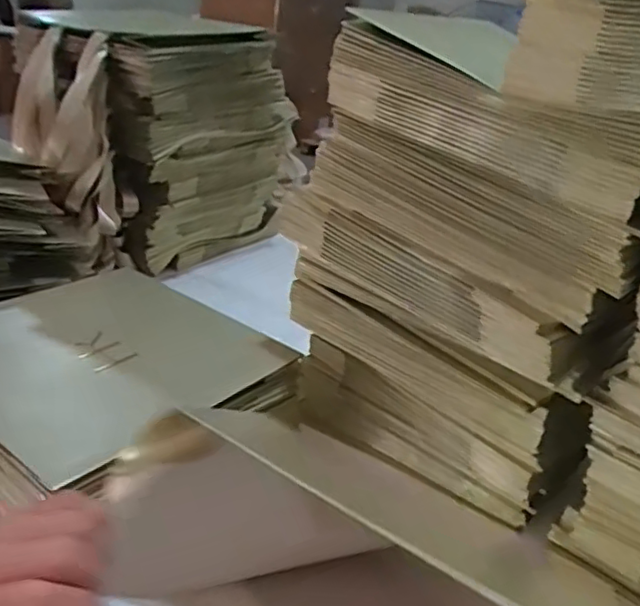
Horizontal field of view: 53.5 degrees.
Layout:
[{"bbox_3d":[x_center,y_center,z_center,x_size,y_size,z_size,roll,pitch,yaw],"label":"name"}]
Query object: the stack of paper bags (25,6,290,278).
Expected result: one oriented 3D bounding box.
[{"bbox_3d":[-0.243,-0.305,1.200,0.248,0.394,0.441,21,28,28],"label":"stack of paper bags"}]

